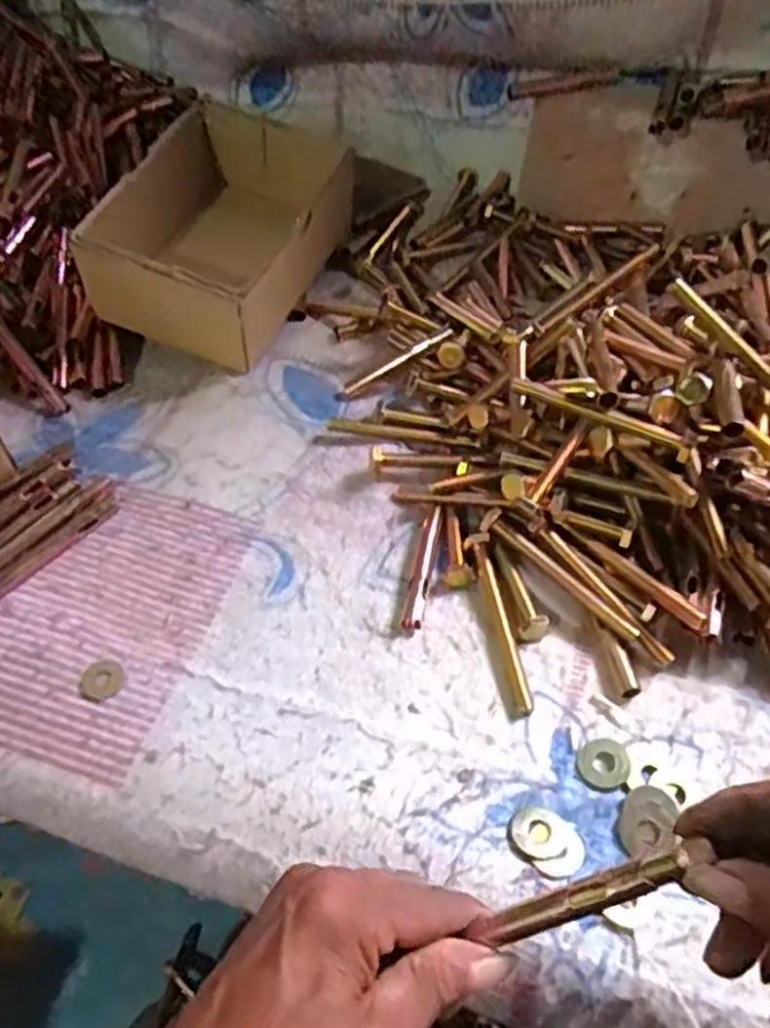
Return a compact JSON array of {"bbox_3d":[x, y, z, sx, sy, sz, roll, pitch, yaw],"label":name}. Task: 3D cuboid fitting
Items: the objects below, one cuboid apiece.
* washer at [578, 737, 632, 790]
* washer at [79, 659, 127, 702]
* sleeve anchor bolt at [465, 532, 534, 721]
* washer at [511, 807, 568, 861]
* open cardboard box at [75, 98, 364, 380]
[{"bbox_3d":[0.107,0.120,0.368,0.024,0.006,0.025,-1,51,1],"label":"washer"},{"bbox_3d":[-0.149,0.087,0.401,0.021,0.004,0.023,-1,51,1],"label":"washer"},{"bbox_3d":[0.062,0.057,0.413,0.013,0.013,0.107,-7,51,-4],"label":"sleeve anchor bolt"},{"bbox_3d":[0.071,0.146,0.349,0.026,0.006,0.023,24,55,20],"label":"washer"},{"bbox_3d":[-0.116,-0.207,0.575,0.132,0.104,0.193,16,53,15],"label":"open cardboard box"}]

